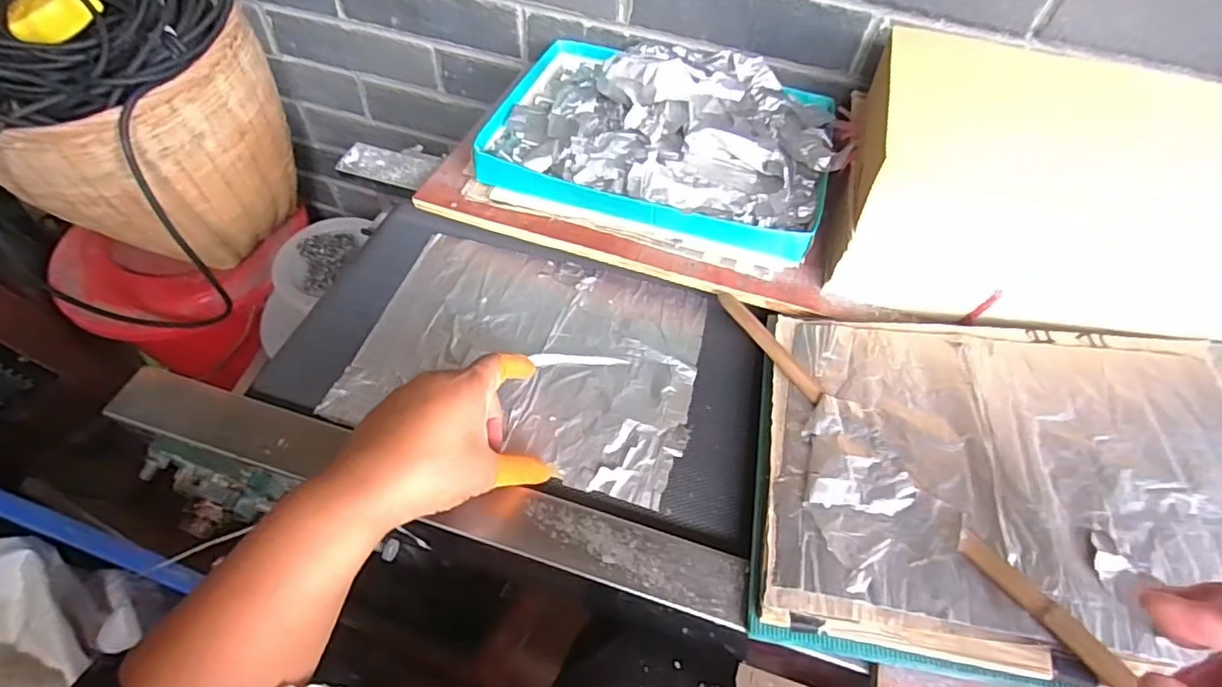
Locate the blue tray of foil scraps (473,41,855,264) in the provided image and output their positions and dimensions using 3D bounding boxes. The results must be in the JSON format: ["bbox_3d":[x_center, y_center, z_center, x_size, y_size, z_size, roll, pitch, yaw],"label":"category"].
[{"bbox_3d":[0.051,-0.206,0.536,0.306,0.064,0.235,17,56,9],"label":"blue tray of foil scraps"}]

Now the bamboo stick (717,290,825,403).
[{"bbox_3d":[0.113,-0.001,0.430,0.013,0.004,0.116,-29,53,-6],"label":"bamboo stick"}]

